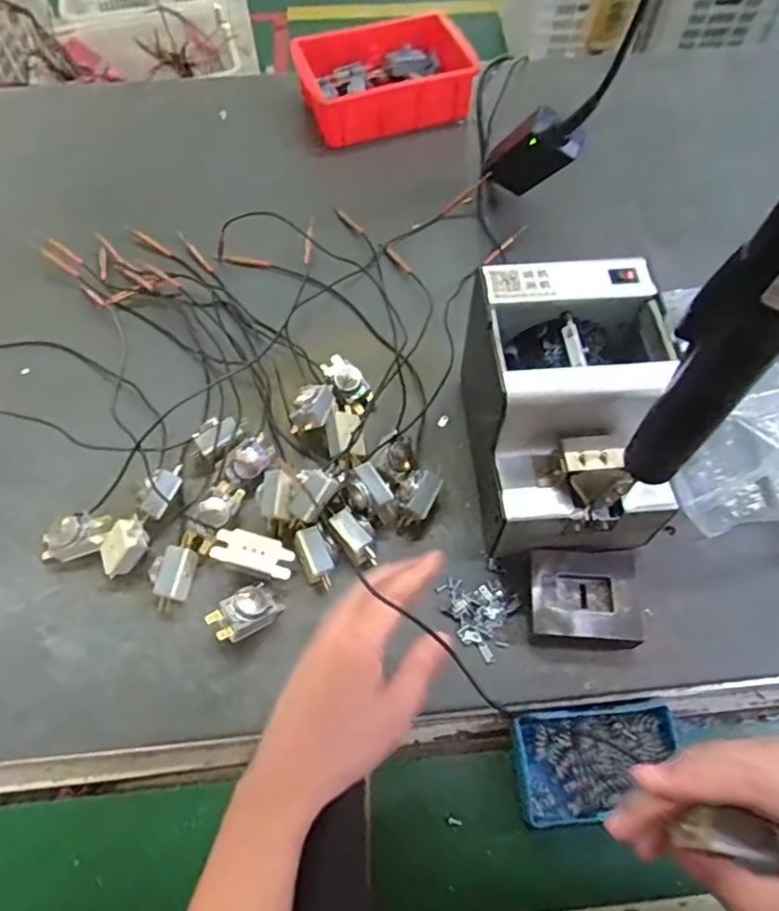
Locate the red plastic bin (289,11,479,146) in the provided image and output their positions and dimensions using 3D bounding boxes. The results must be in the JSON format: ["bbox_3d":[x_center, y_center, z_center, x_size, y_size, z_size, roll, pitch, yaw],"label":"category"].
[{"bbox_3d":[-0.009,-0.460,0.749,0.199,0.056,0.138,-17,63,-9],"label":"red plastic bin"}]

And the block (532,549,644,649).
[{"bbox_3d":[0.149,0.109,0.474,0.081,0.029,0.074,3,62,1],"label":"block"}]

